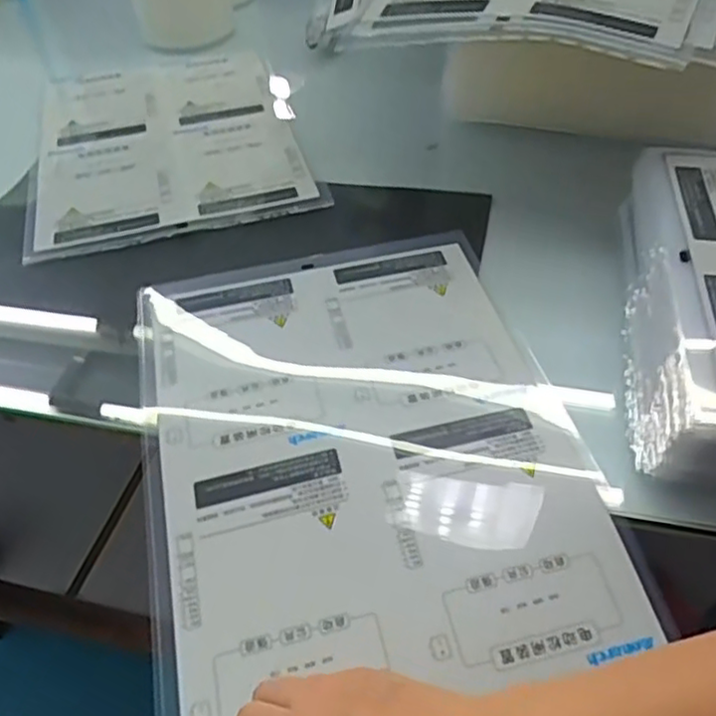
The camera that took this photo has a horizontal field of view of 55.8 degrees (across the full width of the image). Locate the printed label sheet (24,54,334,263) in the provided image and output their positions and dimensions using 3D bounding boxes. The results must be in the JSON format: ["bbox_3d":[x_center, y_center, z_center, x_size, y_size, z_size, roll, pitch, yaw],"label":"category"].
[{"bbox_3d":[-0.219,-0.247,0.758,0.272,0.012,0.386,-14,47,-10],"label":"printed label sheet"}]

